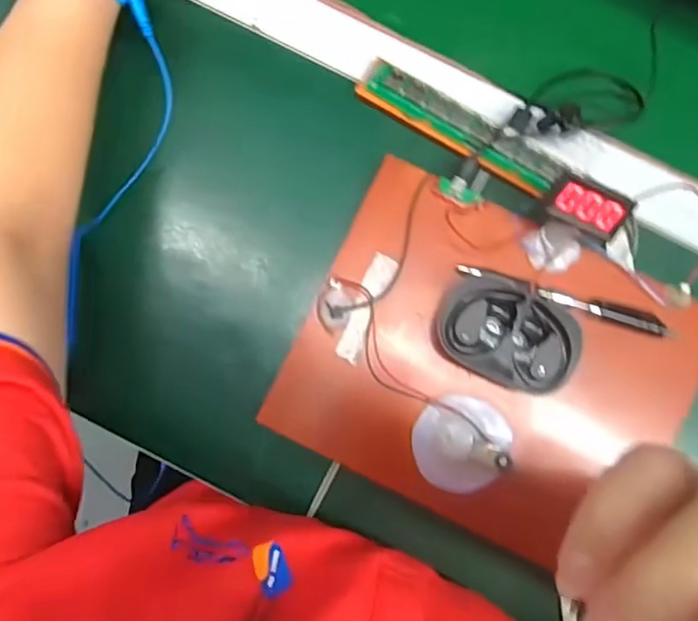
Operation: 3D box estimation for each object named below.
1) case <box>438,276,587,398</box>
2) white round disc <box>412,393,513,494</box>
[{"bbox_3d":[0.099,0.016,0.377,0.088,0.029,0.057,19,86,2],"label":"case"},{"bbox_3d":[0.071,0.086,0.378,0.057,0.018,0.059,0,86,0],"label":"white round disc"}]

